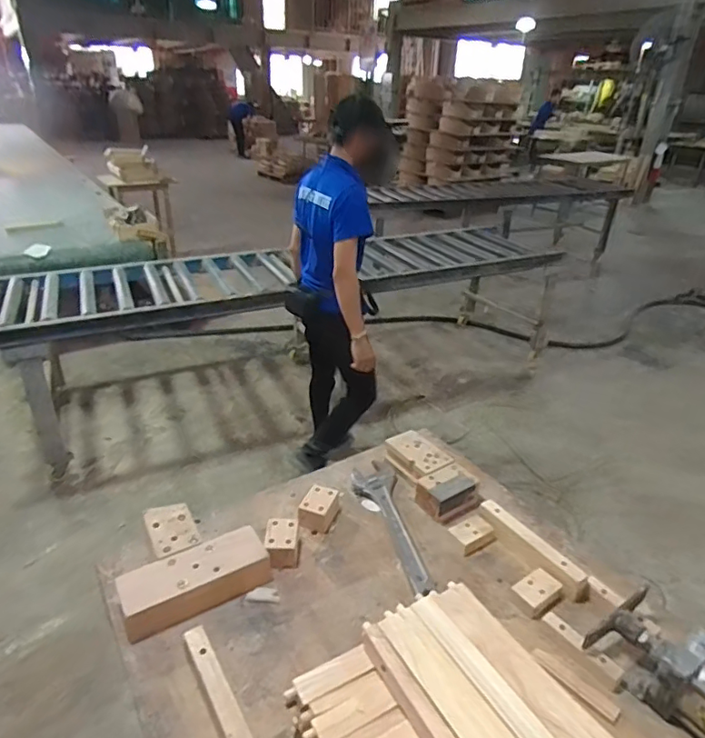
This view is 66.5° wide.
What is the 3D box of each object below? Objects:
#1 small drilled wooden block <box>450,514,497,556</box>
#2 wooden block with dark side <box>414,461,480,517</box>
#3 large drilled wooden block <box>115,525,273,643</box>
[{"bbox_3d":[0.224,0.310,1.012,0.078,0.029,0.052,-15,32,-28],"label":"small drilled wooden block"},{"bbox_3d":[0.193,0.246,1.090,0.115,0.054,0.081,-16,33,-30],"label":"wooden block with dark side"},{"bbox_3d":[-0.254,0.344,0.879,0.229,0.058,0.092,-14,32,-27],"label":"large drilled wooden block"}]

